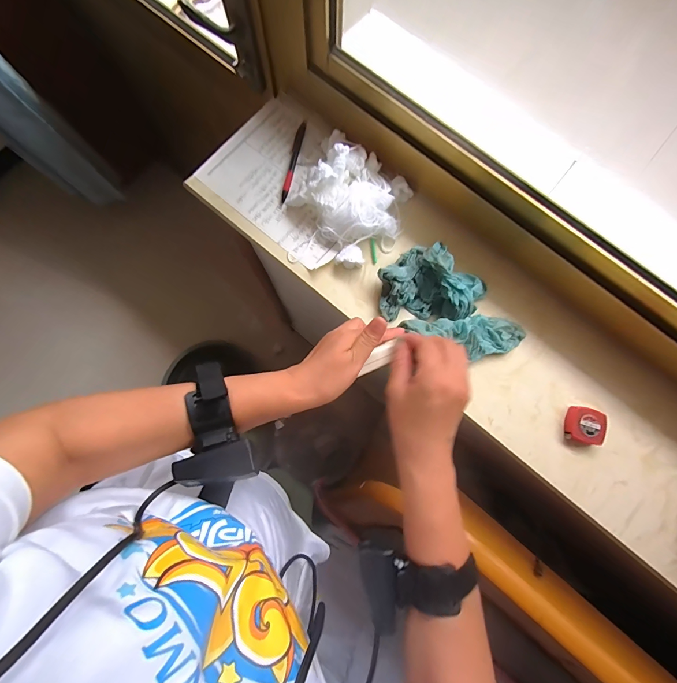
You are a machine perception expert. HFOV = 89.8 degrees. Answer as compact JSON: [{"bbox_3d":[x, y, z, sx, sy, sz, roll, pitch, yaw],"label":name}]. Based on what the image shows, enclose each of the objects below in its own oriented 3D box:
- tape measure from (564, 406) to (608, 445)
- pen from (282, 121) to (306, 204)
[{"bbox_3d":[0.331,0.113,0.451,0.047,0.016,0.045,15,80,2],"label":"tape measure"},{"bbox_3d":[-0.069,-0.277,0.522,0.013,0.006,0.138,11,80,1],"label":"pen"}]

